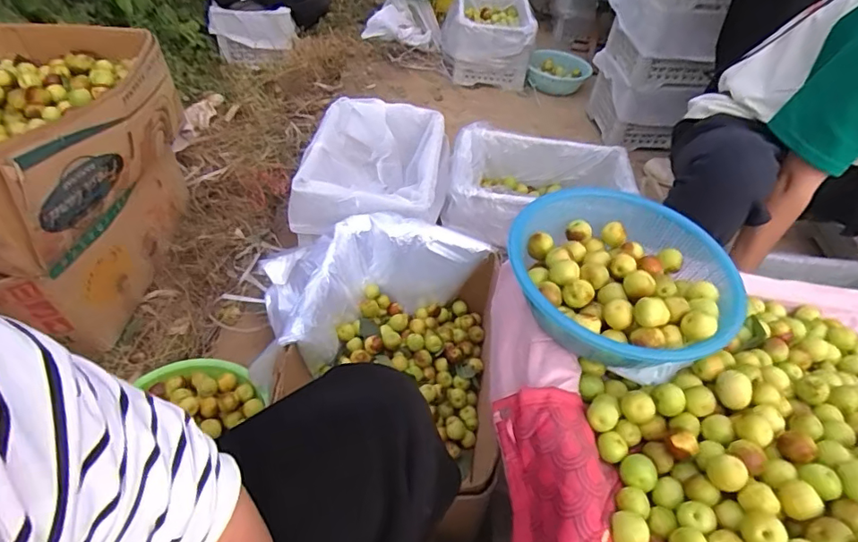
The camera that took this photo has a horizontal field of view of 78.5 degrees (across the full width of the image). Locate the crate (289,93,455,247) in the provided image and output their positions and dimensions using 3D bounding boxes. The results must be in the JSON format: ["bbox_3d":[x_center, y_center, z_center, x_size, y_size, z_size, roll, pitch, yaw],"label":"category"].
[{"bbox_3d":[-0.127,-0.212,1.270,0.322,0.193,0.431,8,44,0],"label":"crate"}]

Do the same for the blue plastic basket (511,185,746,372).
[{"bbox_3d":[0.241,0.004,0.659,0.261,0.077,0.259,4,44,-4],"label":"blue plastic basket"}]

